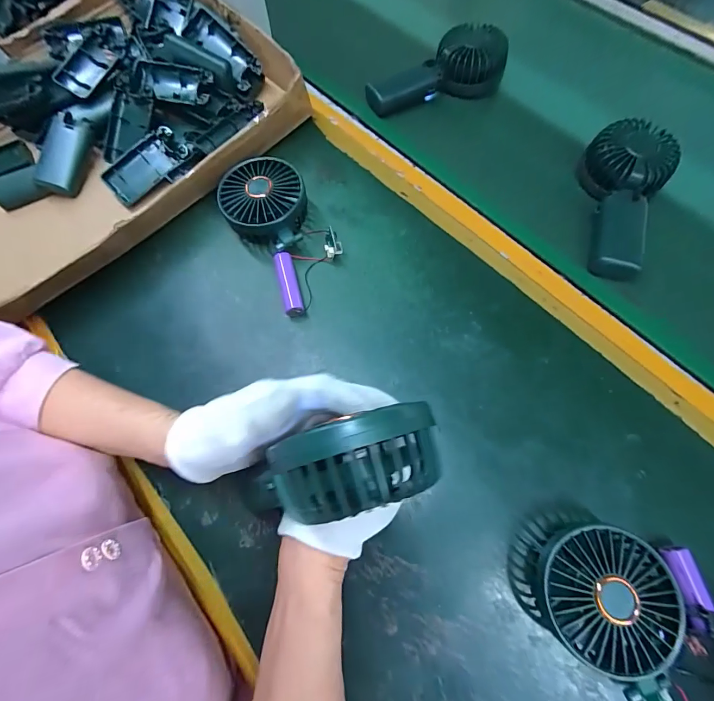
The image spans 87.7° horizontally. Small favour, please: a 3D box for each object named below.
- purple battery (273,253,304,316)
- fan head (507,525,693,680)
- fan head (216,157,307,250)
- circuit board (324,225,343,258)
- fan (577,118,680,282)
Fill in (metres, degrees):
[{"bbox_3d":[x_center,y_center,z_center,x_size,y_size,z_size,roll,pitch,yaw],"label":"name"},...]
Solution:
[{"bbox_3d":[-0.069,-0.066,0.373,0.018,0.021,0.063,-15,69,-5],"label":"purple battery"},{"bbox_3d":[0.166,0.170,0.264,0.089,0.050,0.087,-5,68,-2],"label":"fan head"},{"bbox_3d":[-0.097,-0.151,0.392,0.082,0.048,0.090,4,68,2],"label":"fan head"},{"bbox_3d":[-0.025,-0.111,0.387,0.018,0.022,0.030,-6,68,-2],"label":"circuit board"},{"bbox_3d":[0.274,-0.164,0.387,0.082,0.046,0.175,22,70,9],"label":"fan"}]

